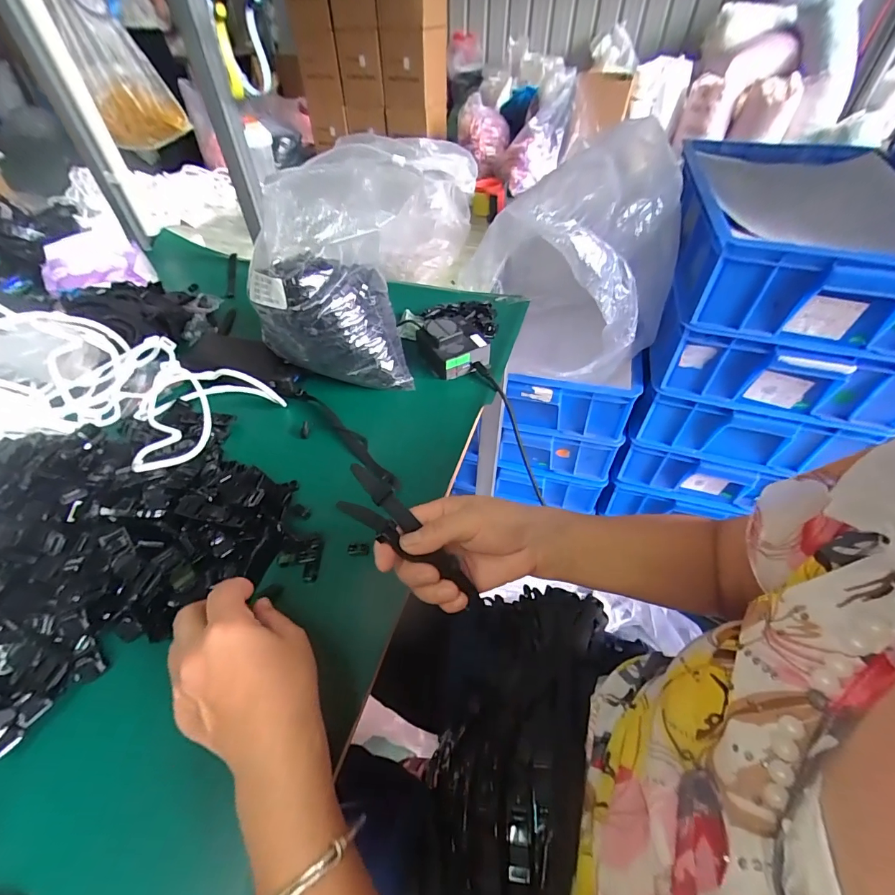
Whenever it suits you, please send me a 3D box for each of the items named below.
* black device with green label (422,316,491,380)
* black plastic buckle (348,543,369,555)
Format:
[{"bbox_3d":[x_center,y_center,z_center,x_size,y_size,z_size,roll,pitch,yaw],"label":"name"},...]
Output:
[{"bbox_3d":[0.011,-0.135,0.547,0.080,0.054,0.078,-22,51,-18],"label":"black device with green label"},{"bbox_3d":[-0.079,0.090,0.369,0.018,0.006,0.009,1,48,2],"label":"black plastic buckle"}]

